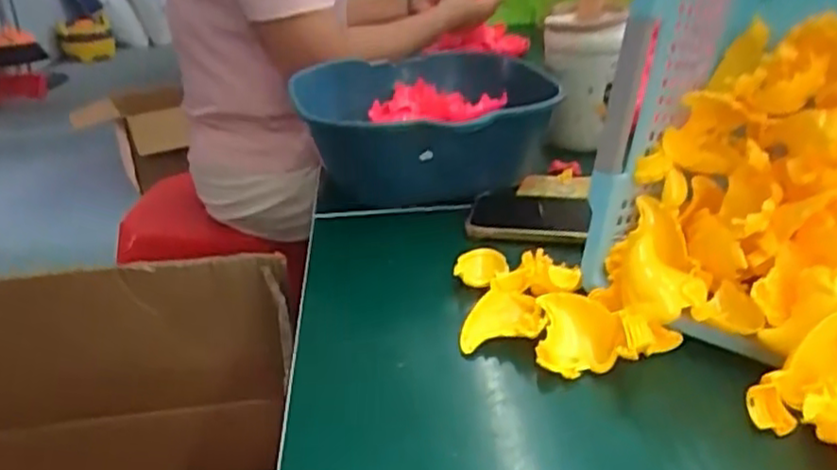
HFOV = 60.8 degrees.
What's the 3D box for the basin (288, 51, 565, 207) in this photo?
[{"bbox_3d":[0.012,-0.108,0.713,0.236,0.104,0.290,-9,27,-15],"label":"basin"}]

